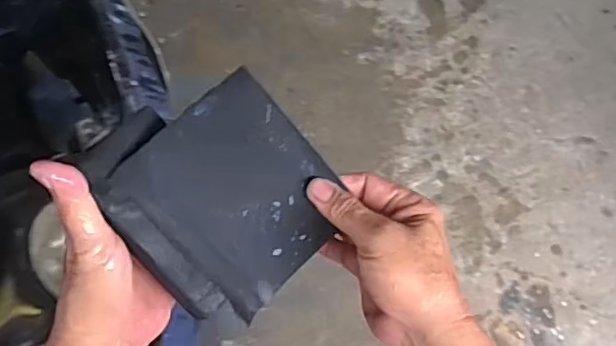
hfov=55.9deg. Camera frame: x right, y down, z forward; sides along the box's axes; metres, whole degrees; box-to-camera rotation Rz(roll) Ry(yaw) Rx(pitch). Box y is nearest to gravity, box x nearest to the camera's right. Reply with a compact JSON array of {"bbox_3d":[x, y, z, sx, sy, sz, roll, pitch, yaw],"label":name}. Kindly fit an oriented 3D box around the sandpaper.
[{"bbox_3d":[-0.056,0.014,0.392,0.131,0.015,0.150,-40,106,-9],"label":"sandpaper"}]

